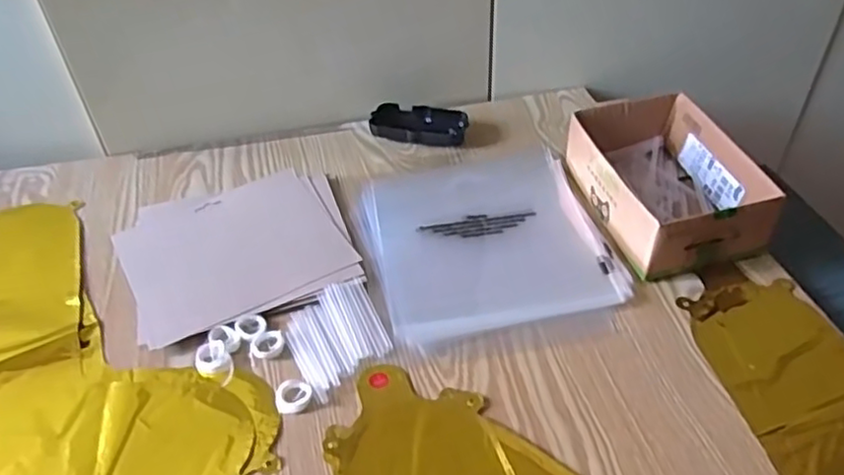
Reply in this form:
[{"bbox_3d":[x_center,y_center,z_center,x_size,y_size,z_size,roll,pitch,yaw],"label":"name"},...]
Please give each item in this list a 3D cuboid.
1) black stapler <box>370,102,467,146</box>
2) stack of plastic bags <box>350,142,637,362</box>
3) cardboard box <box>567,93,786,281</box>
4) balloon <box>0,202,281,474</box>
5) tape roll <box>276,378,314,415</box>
[{"bbox_3d":[-0.004,-0.128,0.773,0.107,0.024,0.053,4,43,7],"label":"black stapler"},{"bbox_3d":[0.058,-0.002,0.644,0.213,0.010,0.252,-10,43,-8],"label":"stack of plastic bags"},{"bbox_3d":[0.227,-0.053,0.644,0.124,0.069,0.182,-9,43,-7],"label":"cardboard box"},{"bbox_3d":[-0.311,0.094,0.564,0.229,0.008,0.409,-28,48,-25],"label":"balloon"},{"bbox_3d":[-0.099,0.121,0.519,0.029,0.007,0.027,-1,42,1],"label":"tape roll"}]

